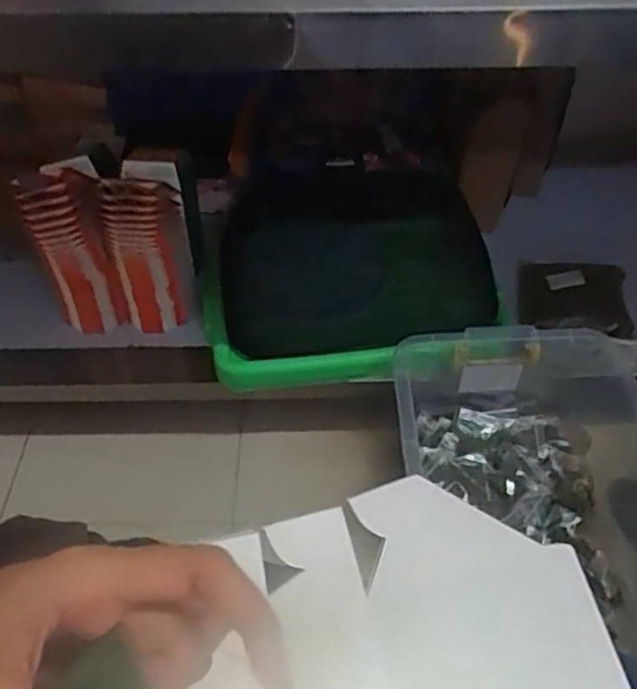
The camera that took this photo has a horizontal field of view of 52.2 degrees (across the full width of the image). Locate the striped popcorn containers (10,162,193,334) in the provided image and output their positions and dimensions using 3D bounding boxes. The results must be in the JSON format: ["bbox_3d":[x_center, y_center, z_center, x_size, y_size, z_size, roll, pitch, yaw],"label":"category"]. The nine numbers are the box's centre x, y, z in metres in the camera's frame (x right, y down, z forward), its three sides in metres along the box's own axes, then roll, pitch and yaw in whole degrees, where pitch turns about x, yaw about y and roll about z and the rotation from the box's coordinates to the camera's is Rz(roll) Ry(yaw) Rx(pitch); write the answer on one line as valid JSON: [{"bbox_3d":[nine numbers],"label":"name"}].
[{"bbox_3d":[-0.343,-0.169,1.120,0.234,0.286,0.185,4,49,4],"label":"striped popcorn containers"}]

